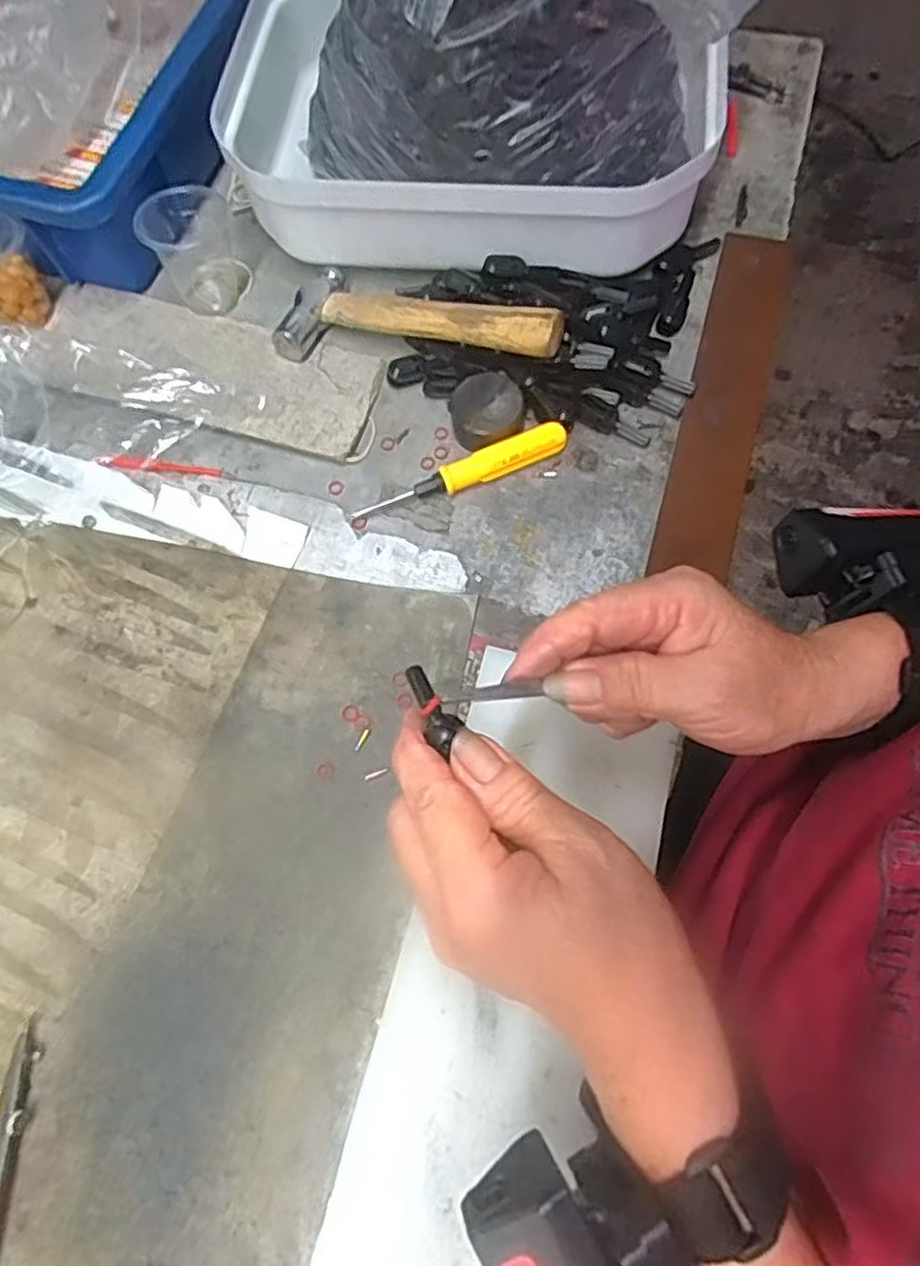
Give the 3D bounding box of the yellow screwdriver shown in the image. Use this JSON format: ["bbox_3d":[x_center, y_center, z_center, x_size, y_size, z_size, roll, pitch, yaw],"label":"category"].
[{"bbox_3d":[0.001,-0.083,0.384,0.115,0.017,0.016,-20,70,-5],"label":"yellow screwdriver"}]

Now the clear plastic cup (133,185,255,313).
[{"bbox_3d":[-0.152,-0.224,0.426,0.050,0.053,0.050,-1,69,2],"label":"clear plastic cup"}]

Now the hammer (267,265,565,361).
[{"bbox_3d":[-0.031,-0.171,0.408,0.181,0.026,0.061,14,70,24],"label":"hammer"}]

